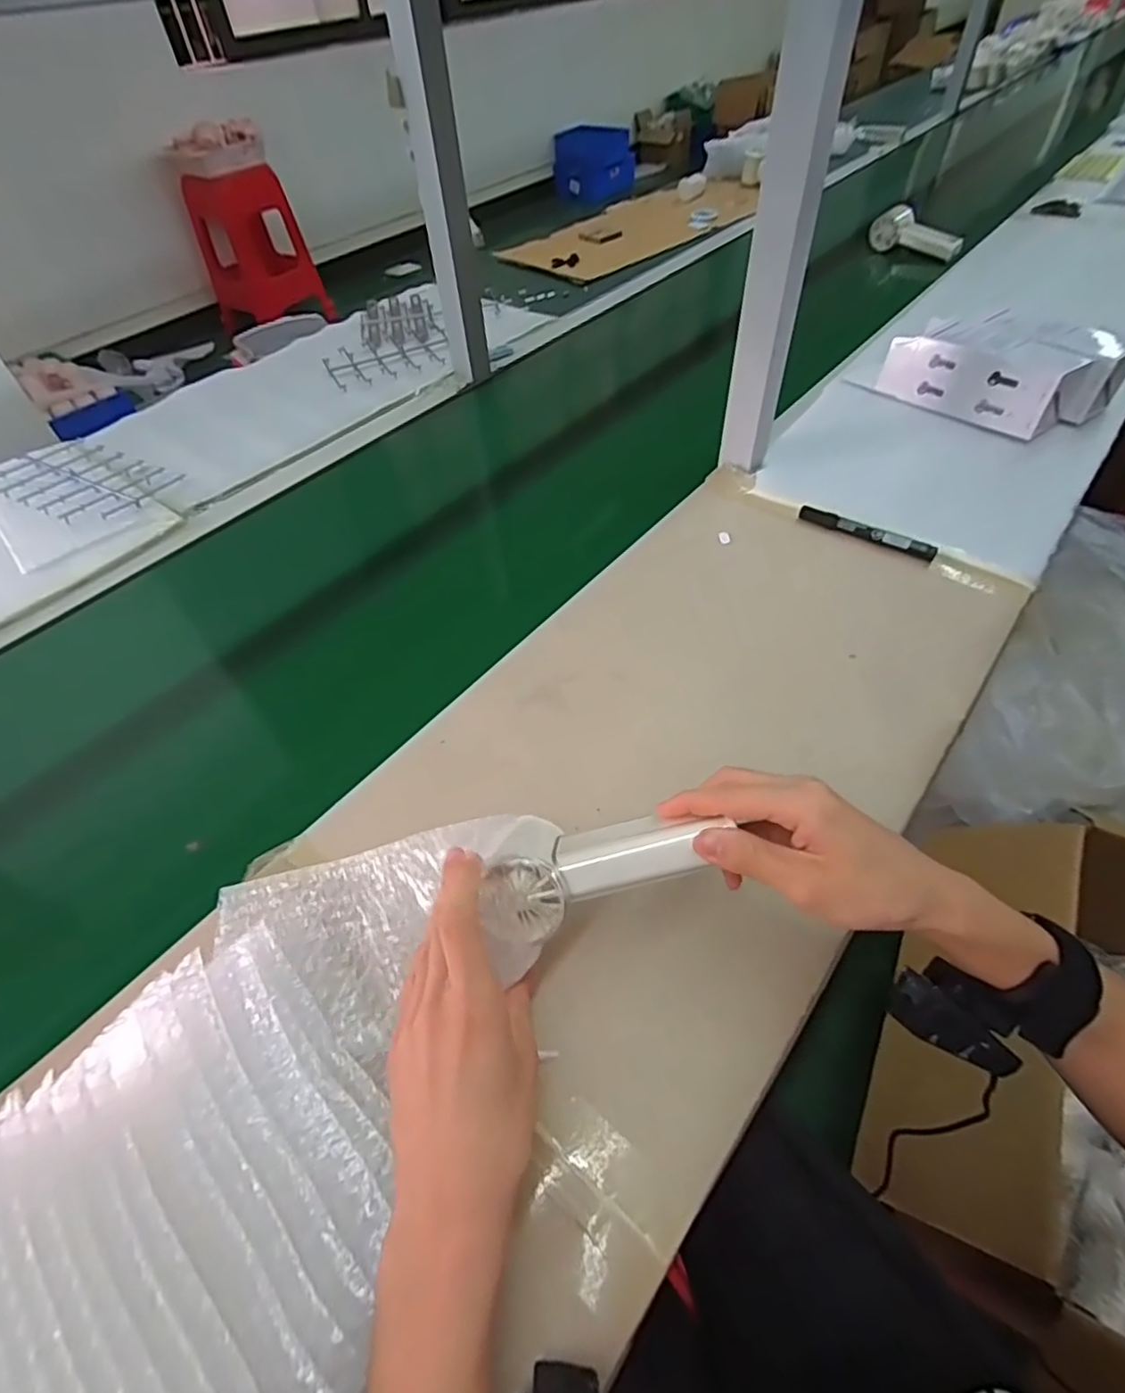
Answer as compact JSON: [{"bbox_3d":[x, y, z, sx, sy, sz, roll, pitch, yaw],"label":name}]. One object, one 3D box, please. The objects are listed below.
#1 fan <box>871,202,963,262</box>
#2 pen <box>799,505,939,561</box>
[{"bbox_3d":[0.625,-0.819,1.093,0.159,0.060,0.034,35,62,28],"label":"fan"},{"bbox_3d":[0.302,-0.165,0.618,0.133,0.014,0.017,27,58,23],"label":"pen"}]

